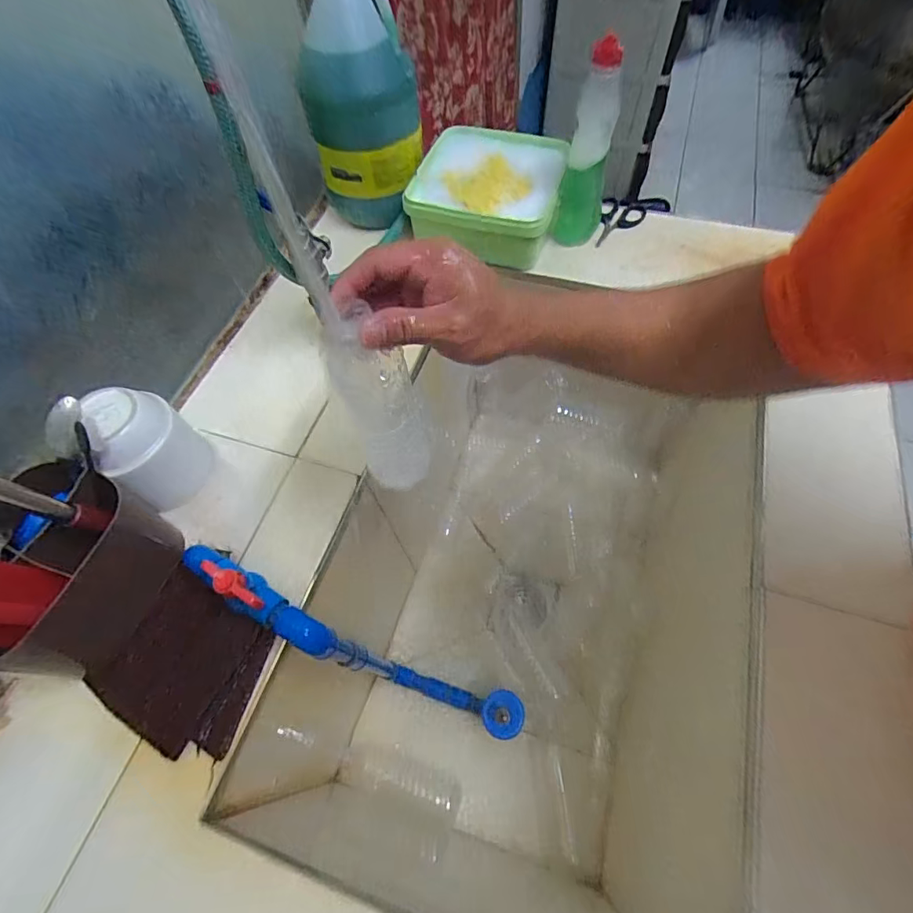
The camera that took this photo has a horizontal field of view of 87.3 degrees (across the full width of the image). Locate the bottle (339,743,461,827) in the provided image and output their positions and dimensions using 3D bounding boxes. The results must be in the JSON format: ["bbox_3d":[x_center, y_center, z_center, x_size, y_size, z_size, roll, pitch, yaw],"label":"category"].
[{"bbox_3d":[-0.075,0.437,0.656,0.168,0.065,0.065,14,62,11],"label":"bottle"}]

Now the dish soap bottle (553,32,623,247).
[{"bbox_3d":[0.163,-0.378,0.596,0.047,0.221,0.085,39,69,22],"label":"dish soap bottle"}]

